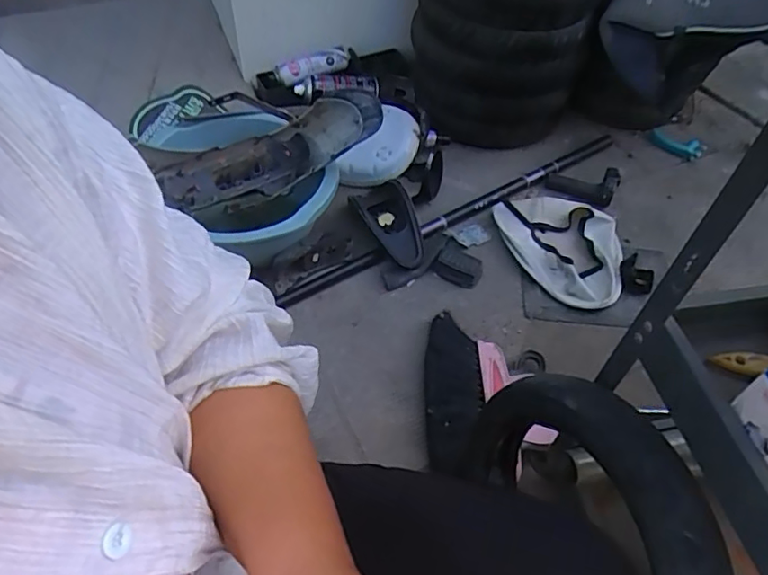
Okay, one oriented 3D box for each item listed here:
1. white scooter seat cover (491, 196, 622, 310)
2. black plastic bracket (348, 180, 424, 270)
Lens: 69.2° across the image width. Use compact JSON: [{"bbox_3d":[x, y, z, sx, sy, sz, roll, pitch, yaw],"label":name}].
[{"bbox_3d":[0.378,-0.094,1.125,0.248,0.029,0.297,-26,58,-23],"label":"white scooter seat cover"},{"bbox_3d":[0.014,-0.125,1.073,0.106,0.048,0.203,-19,56,-18],"label":"black plastic bracket"}]

